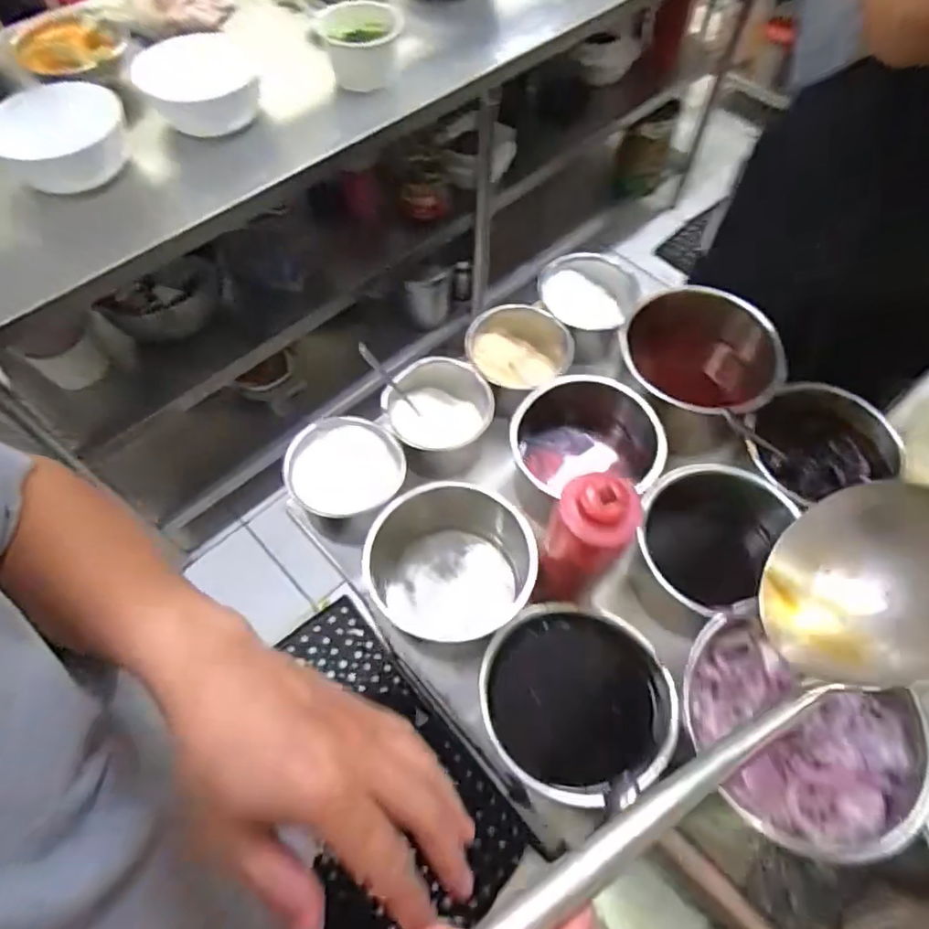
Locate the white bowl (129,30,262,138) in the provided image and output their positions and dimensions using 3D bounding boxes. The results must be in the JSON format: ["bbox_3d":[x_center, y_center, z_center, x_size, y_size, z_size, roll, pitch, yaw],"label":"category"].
[{"bbox_3d":[-0.397,-0.572,0.890,0.167,0.074,0.187,-23,63,-12],"label":"white bowl"}]

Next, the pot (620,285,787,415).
[{"bbox_3d":[0.257,-0.099,0.681,0.161,0.123,0.173,0,61,0],"label":"pot"}]

